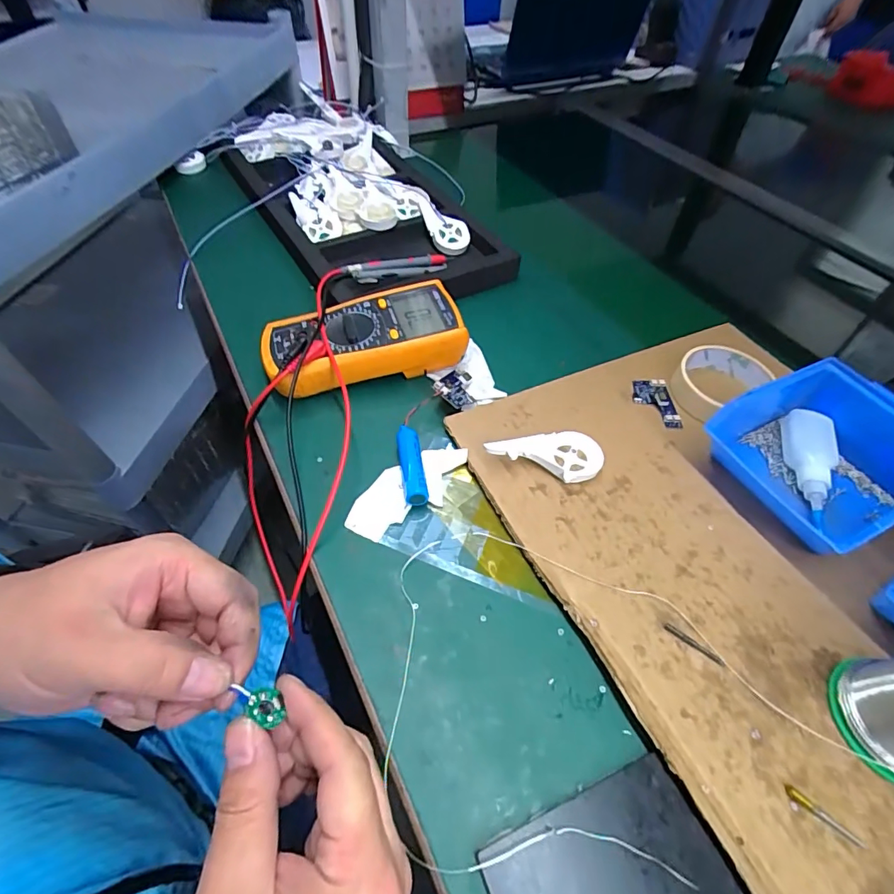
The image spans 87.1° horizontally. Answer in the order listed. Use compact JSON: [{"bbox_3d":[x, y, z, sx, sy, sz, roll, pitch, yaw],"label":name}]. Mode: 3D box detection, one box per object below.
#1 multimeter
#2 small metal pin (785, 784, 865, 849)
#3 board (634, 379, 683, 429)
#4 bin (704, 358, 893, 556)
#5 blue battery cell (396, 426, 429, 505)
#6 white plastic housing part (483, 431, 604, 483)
[{"bbox_3d":[-0.079,-0.100,0.456,0.186,0.047,0.088,-19,55,-13],"label":"multimeter"},{"bbox_3d":[0.201,0.196,0.250,0.039,0.004,0.006,31,59,21],"label":"small metal pin"},{"bbox_3d":[0.194,-0.043,0.437,0.037,0.010,0.057,2,51,2],"label":"board"},{"bbox_3d":[0.290,0.008,0.364,0.129,0.061,0.121,-21,56,-15],"label":"bin"},{"bbox_3d":[-0.028,0.016,0.379,0.018,0.018,0.069,-9,54,-6],"label":"blue battery cell"},{"bbox_3d":[0.079,0.009,0.378,0.093,0.022,0.044,-5,53,-4],"label":"white plastic housing part"}]

